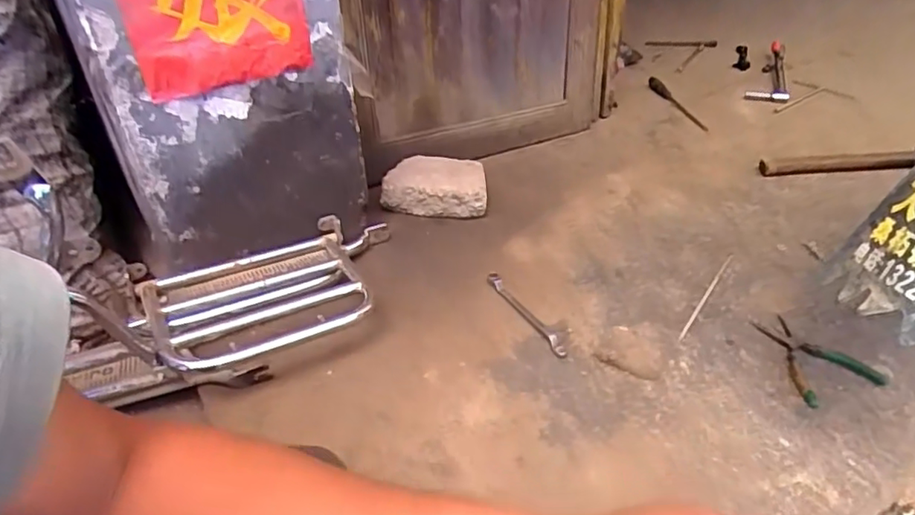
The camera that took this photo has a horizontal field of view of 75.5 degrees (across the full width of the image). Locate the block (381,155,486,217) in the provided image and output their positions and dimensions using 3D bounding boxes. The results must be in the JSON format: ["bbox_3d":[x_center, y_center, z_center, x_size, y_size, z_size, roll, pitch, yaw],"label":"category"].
[{"bbox_3d":[-0.047,-0.151,1.307,0.226,0.098,0.142,3,37,4],"label":"block"}]

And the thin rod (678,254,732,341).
[{"bbox_3d":[0.445,0.064,1.049,0.010,0.008,0.273,24,43,29],"label":"thin rod"}]

